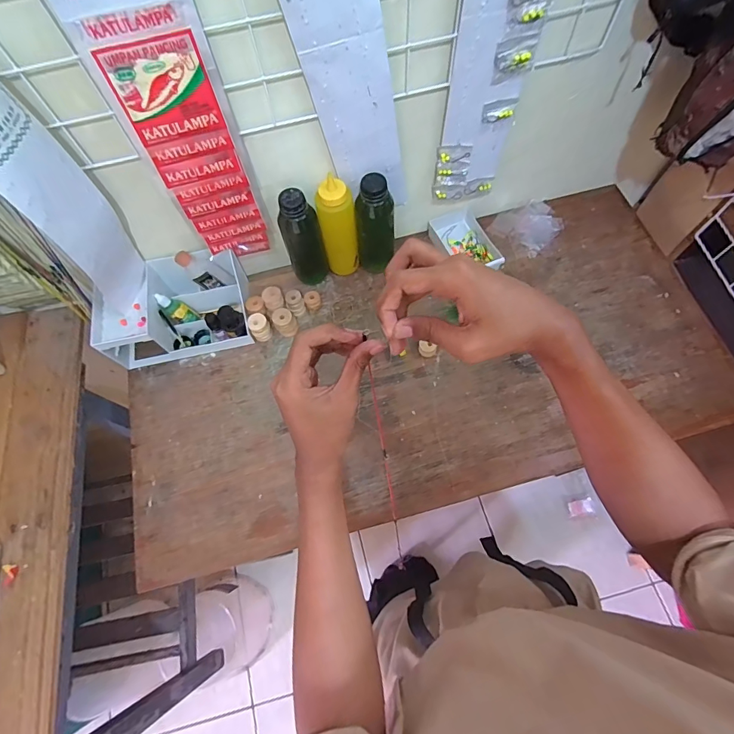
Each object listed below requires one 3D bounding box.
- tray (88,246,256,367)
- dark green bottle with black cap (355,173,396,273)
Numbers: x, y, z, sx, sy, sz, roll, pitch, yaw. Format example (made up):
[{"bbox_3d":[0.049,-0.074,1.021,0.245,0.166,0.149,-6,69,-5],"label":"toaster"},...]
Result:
[{"bbox_3d":[-0.329,-0.107,0.713,0.233,0.108,0.151,-13,68,-3],"label":"tray"},{"bbox_3d":[0.015,-0.237,0.695,0.061,0.182,0.054,-1,68,2],"label":"dark green bottle with black cap"}]

